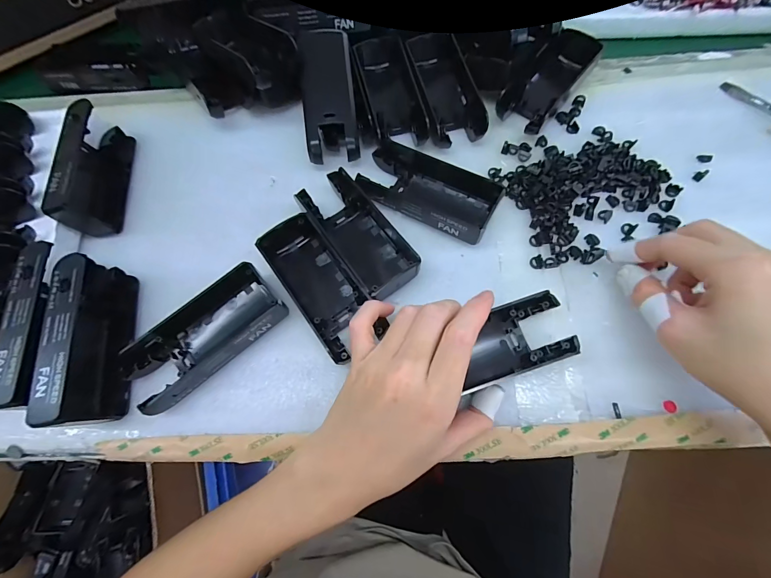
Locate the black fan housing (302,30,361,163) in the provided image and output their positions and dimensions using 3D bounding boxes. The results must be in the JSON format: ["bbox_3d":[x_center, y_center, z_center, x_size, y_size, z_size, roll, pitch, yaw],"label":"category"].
[{"bbox_3d":[-0.046,-0.161,0.279,0.042,0.018,0.106,-5,88,1],"label":"black fan housing"}]

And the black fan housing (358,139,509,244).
[{"bbox_3d":[0.032,-0.076,0.263,0.106,0.023,0.050,26,73,12],"label":"black fan housing"}]

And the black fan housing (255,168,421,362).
[{"bbox_3d":[-0.019,-0.044,0.254,0.052,0.027,0.108,-34,71,-10],"label":"black fan housing"}]

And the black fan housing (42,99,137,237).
[{"bbox_3d":[-0.239,-0.099,0.274,0.030,0.045,0.103,-5,69,1],"label":"black fan housing"}]

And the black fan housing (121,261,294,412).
[{"bbox_3d":[-0.122,0.033,0.230,0.105,0.028,0.046,-40,72,-11],"label":"black fan housing"}]

